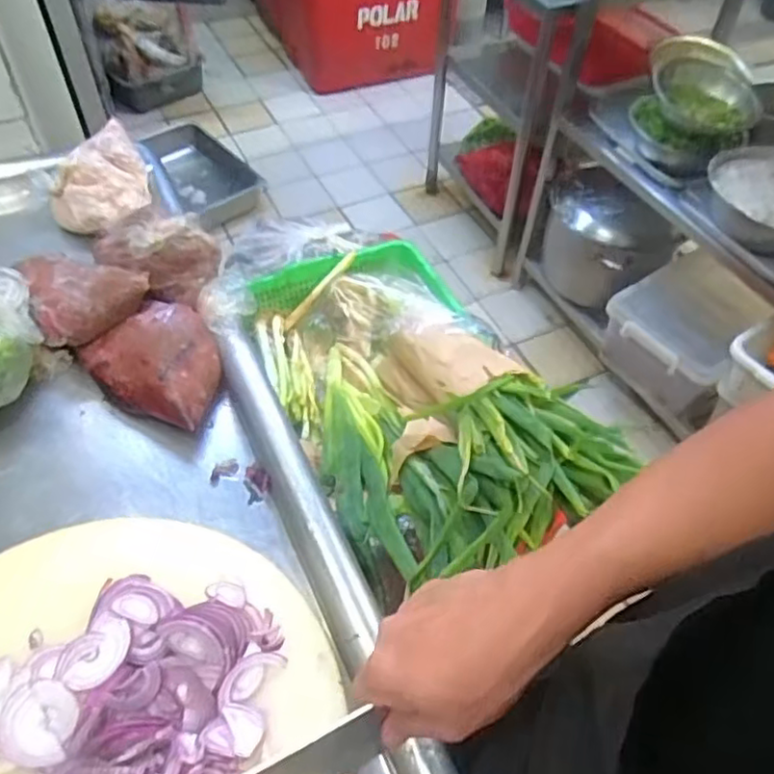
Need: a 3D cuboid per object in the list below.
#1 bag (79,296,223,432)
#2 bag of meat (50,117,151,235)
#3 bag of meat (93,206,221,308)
[{"bbox_3d":[-0.250,-0.029,0.727,0.123,0.048,0.172,-36,61,-27],"label":"bag"},{"bbox_3d":[-0.399,-0.297,0.912,0.122,0.060,0.193,-5,52,-7],"label":"bag of meat"},{"bbox_3d":[-0.282,-0.169,0.794,0.147,0.067,0.084,22,54,14],"label":"bag of meat"}]

